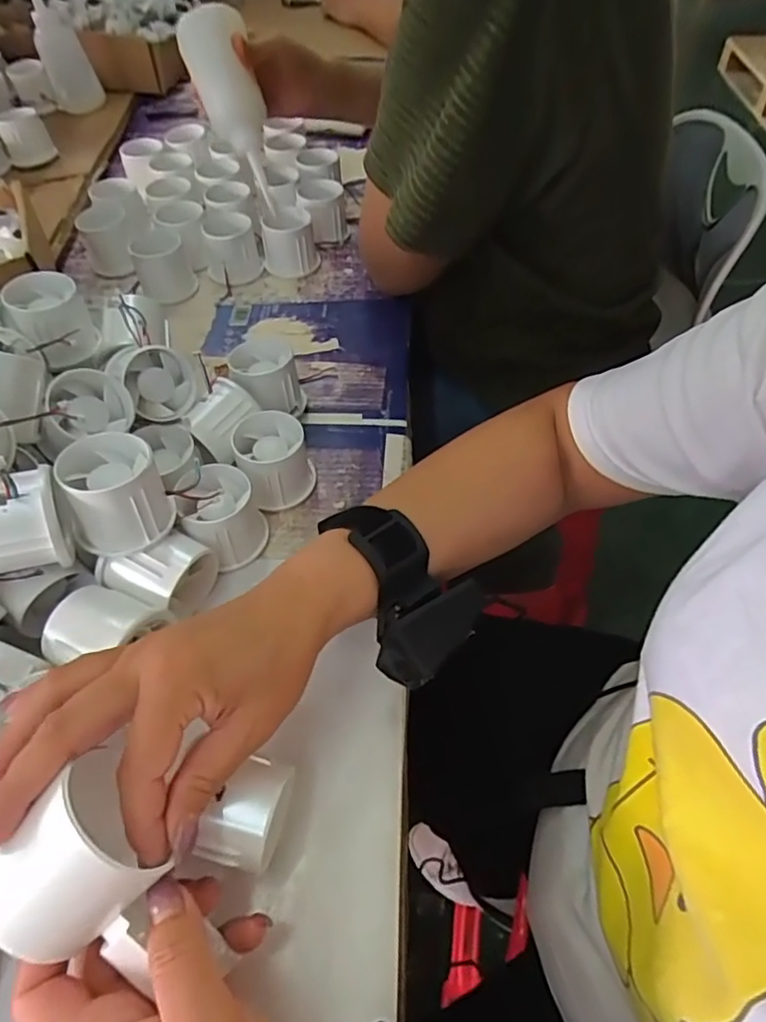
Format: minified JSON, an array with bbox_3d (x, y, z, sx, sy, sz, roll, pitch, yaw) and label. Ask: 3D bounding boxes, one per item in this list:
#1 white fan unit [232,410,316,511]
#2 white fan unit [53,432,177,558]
[{"bbox_3d":[-0.077,-0.035,0.436,0.049,0.051,0.049,-14,54,-9],"label":"white fan unit"},{"bbox_3d":[-0.157,-0.007,0.355,0.056,0.061,0.054,-1,53,1],"label":"white fan unit"}]

